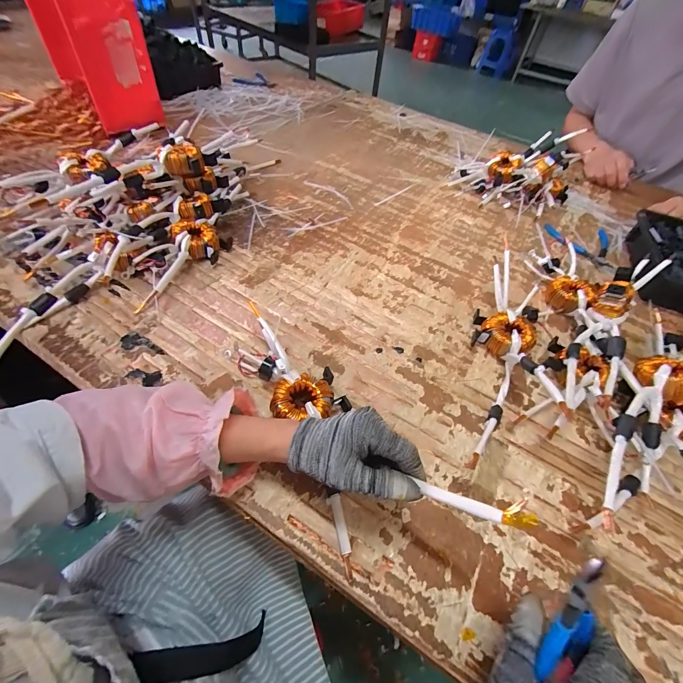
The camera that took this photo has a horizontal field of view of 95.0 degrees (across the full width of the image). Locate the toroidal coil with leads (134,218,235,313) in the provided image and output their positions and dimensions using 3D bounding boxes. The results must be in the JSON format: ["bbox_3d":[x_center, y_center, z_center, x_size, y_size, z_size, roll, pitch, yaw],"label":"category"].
[{"bbox_3d":[-0.262,-0.133,0.502,0.078,0.048,0.203,26,56,12],"label":"toroidal coil with leads"}]

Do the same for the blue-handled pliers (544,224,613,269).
[{"bbox_3d":[0.516,-0.228,0.680,0.138,0.014,0.143,25,56,12],"label":"blue-handled pliers"}]

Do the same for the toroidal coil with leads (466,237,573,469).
[{"bbox_3d":[0.244,0.009,0.446,0.098,0.068,0.302,16,55,6],"label":"toroidal coil with leads"}]

